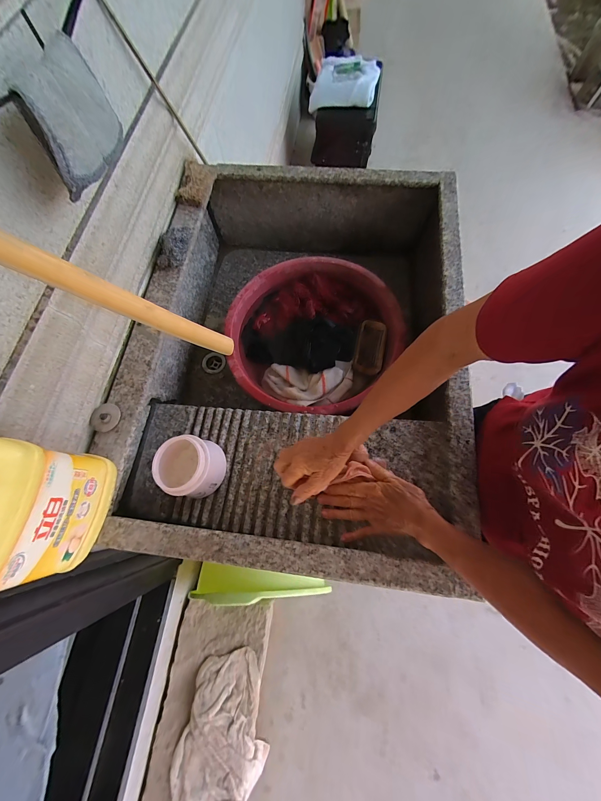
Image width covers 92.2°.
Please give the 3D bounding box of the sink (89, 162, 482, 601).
[{"bbox_3d":[0.004,-0.104,0.608,0.589,0.229,0.763,6,72,4],"label":"sink"}]

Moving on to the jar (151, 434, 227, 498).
[{"bbox_3d":[-0.183,0.113,0.493,0.097,0.077,0.094,0,71,1],"label":"jar"}]

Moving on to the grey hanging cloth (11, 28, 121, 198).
[{"bbox_3d":[-0.246,-0.302,0.314,0.022,0.087,0.122,9,72,5],"label":"grey hanging cloth"}]

